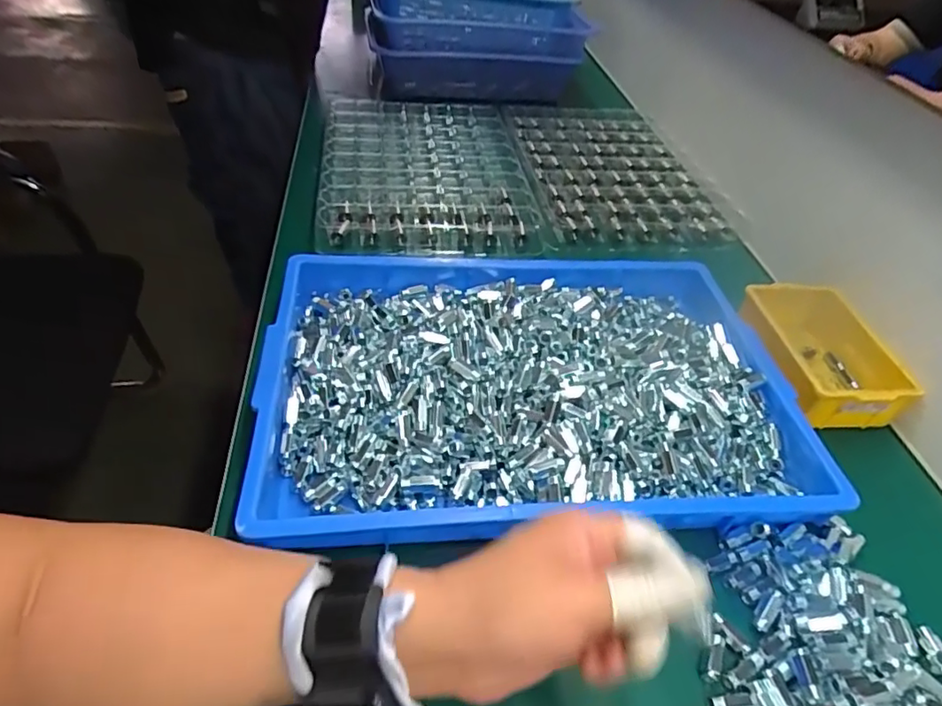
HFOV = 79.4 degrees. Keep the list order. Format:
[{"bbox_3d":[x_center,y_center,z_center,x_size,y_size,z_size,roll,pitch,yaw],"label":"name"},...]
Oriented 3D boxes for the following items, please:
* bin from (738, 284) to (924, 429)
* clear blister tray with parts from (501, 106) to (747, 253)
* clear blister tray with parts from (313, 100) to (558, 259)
[{"bbox_3d":[0.322,-0.002,0.528,0.121,0.054,0.152,-2,45,-8],"label":"bin"},{"bbox_3d":[0.195,-0.260,0.792,0.248,0.029,0.335,-2,45,-8],"label":"clear blister tray with parts"},{"bbox_3d":[-0.058,-0.251,0.745,0.260,0.048,0.341,-1,45,-8],"label":"clear blister tray with parts"}]

